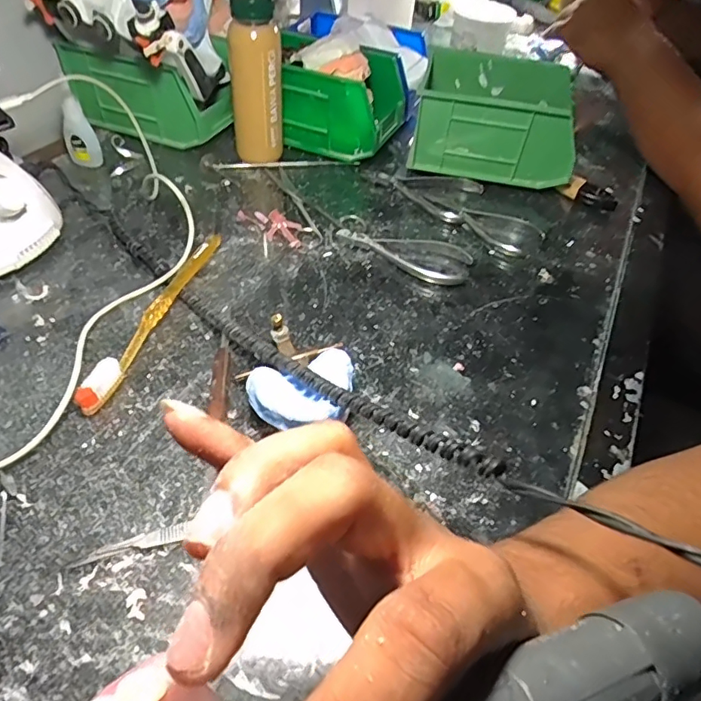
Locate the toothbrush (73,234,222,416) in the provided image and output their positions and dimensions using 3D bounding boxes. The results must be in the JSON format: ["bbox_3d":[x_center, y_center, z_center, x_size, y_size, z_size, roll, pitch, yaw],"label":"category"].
[{"bbox_3d":[-0.144,-0.029,0.399,0.015,0.018,0.190,15,47,8],"label":"toothbrush"}]

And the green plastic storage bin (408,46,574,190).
[{"bbox_3d":[0.159,-0.246,0.576,0.166,0.105,0.114,14,47,7],"label":"green plastic storage bin"}]

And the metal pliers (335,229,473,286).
[{"bbox_3d":[0.051,-0.094,0.486,0.121,0.010,0.052,26,50,17],"label":"metal pliers"}]

